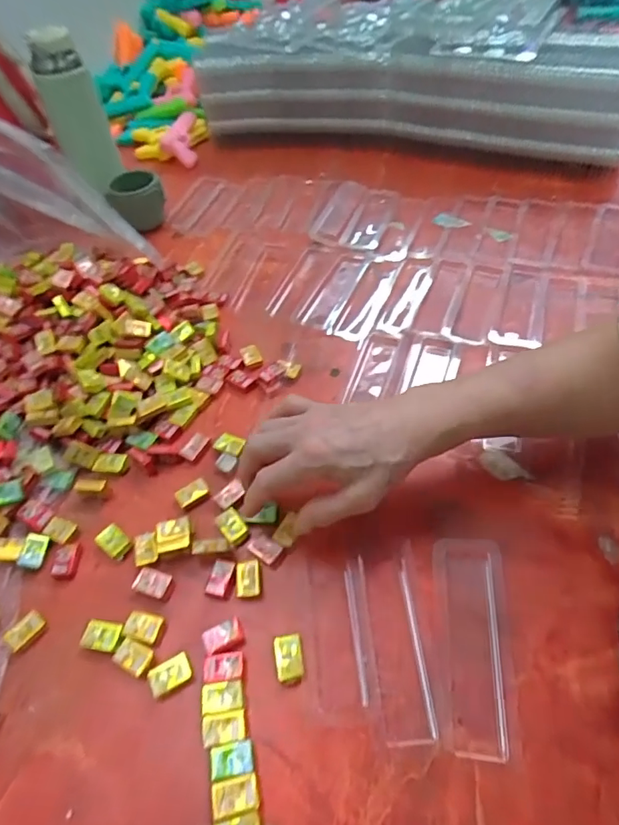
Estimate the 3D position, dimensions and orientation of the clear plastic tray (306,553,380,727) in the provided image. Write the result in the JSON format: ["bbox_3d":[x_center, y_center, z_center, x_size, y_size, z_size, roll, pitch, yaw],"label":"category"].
[{"bbox_3d":[0.019,0.150,0.341,0.044,0.008,0.105,-5,51,2],"label":"clear plastic tray"}]

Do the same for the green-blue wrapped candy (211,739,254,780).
[{"bbox_3d":[-0.046,0.204,0.295,0.024,0.004,0.017,-11,51,-2],"label":"green-blue wrapped candy"}]

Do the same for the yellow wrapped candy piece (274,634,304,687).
[{"bbox_3d":[-0.013,0.161,0.329,0.018,0.007,0.030,-10,51,-2],"label":"yellow wrapped candy piece"}]

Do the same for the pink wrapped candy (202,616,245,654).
[{"bbox_3d":[-0.059,0.152,0.341,0.026,0.005,0.017,-23,53,-12],"label":"pink wrapped candy"}]

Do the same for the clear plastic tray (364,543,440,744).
[{"bbox_3d":[0.058,0.145,0.334,0.036,0.010,0.125,-4,51,3],"label":"clear plastic tray"}]

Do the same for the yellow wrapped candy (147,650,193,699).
[{"bbox_3d":[-0.091,0.172,0.328,0.028,0.007,0.018,-26,53,-14],"label":"yellow wrapped candy"}]

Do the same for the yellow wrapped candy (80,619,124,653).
[{"bbox_3d":[-0.144,0.155,0.349,0.027,0.007,0.019,5,52,10],"label":"yellow wrapped candy"}]

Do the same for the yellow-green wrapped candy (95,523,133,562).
[{"bbox_3d":[-0.152,0.102,0.393,0.028,0.009,0.020,28,60,25],"label":"yellow-green wrapped candy"}]

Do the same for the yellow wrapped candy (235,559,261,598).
[{"bbox_3d":[-0.045,0.120,0.365,0.018,0.005,0.027,-9,51,-1],"label":"yellow wrapped candy"}]

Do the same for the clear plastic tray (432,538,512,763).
[{"bbox_3d":[0.105,0.144,0.326,0.044,0.010,0.131,4,52,9],"label":"clear plastic tray"}]

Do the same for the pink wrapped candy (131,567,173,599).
[{"bbox_3d":[-0.115,0.125,0.367,0.026,0.004,0.018,11,54,15],"label":"pink wrapped candy"}]

